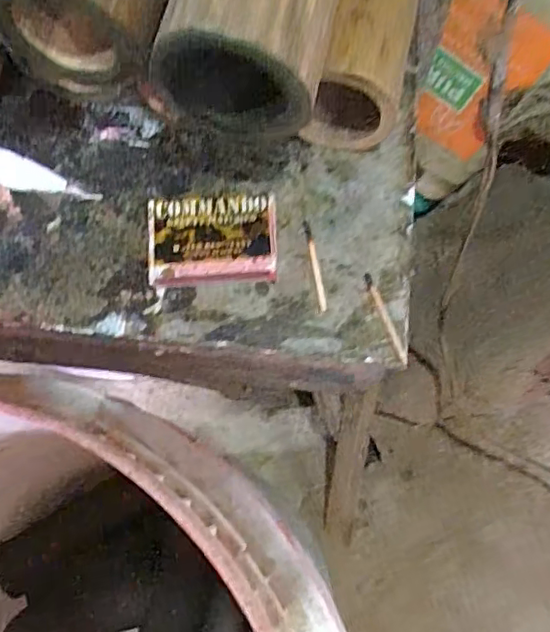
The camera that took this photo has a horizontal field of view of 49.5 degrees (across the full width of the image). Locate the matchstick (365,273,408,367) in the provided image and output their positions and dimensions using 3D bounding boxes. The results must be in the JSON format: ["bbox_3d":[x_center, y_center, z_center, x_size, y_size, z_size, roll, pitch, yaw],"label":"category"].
[{"bbox_3d":[0.047,0.001,0.252,0.004,0.004,0.042,-19,70,-5],"label":"matchstick"}]

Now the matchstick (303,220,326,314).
[{"bbox_3d":[0.018,-0.022,0.261,0.004,0.004,0.042,-10,69,-2],"label":"matchstick"}]

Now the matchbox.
[{"bbox_3d":[-0.027,-0.031,0.257,0.053,0.018,0.035,-3,69,1],"label":"matchbox"}]

